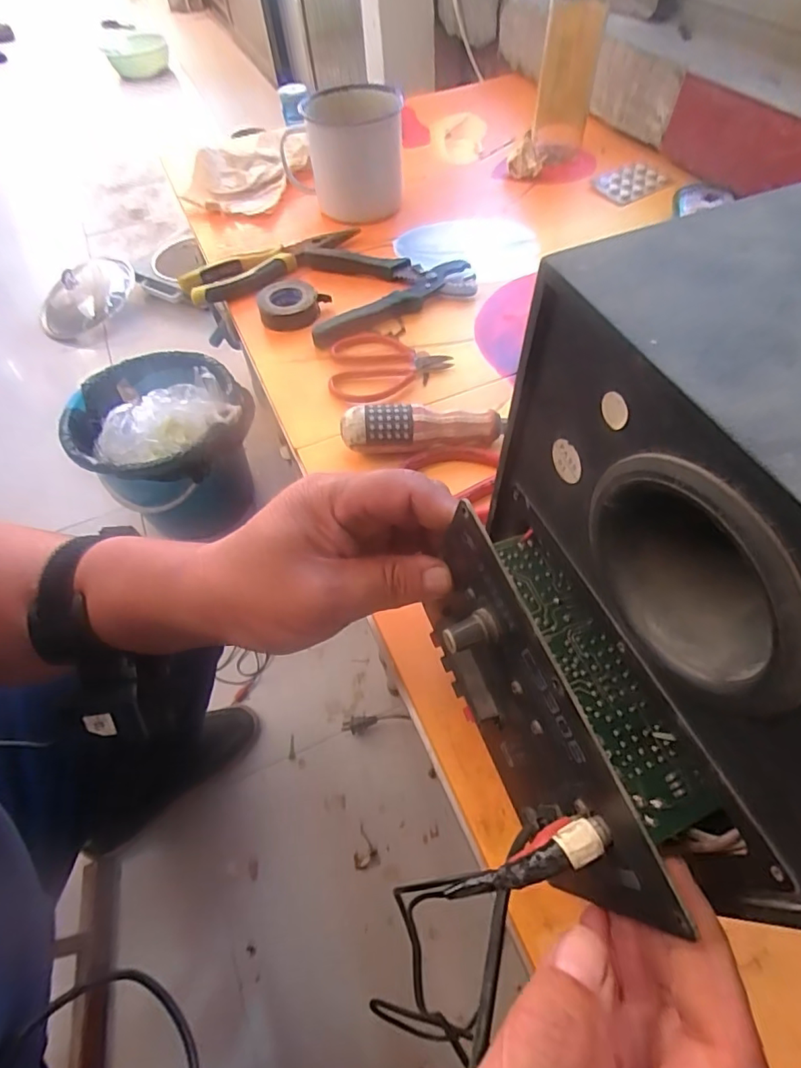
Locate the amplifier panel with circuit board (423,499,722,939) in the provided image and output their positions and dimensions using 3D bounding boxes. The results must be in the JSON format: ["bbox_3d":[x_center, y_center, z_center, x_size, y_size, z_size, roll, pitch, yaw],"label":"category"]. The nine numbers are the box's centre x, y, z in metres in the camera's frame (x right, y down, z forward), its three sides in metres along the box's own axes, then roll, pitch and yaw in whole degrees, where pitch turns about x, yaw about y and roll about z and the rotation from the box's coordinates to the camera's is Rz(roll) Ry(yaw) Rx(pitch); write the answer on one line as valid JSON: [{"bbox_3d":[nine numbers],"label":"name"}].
[{"bbox_3d":[0.060,0.068,0.212,0.054,0.094,0.136,-22,59,-11],"label":"amplifier panel with circuit board"}]

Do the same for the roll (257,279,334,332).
[{"bbox_3d":[-0.102,-0.220,0.502,0.065,0.021,0.054,-15,58,-7],"label":"roll"}]

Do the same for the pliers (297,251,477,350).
[{"bbox_3d":[-0.024,-0.256,0.521,0.173,0.020,0.138,-24,59,-12],"label":"pliers"}]

